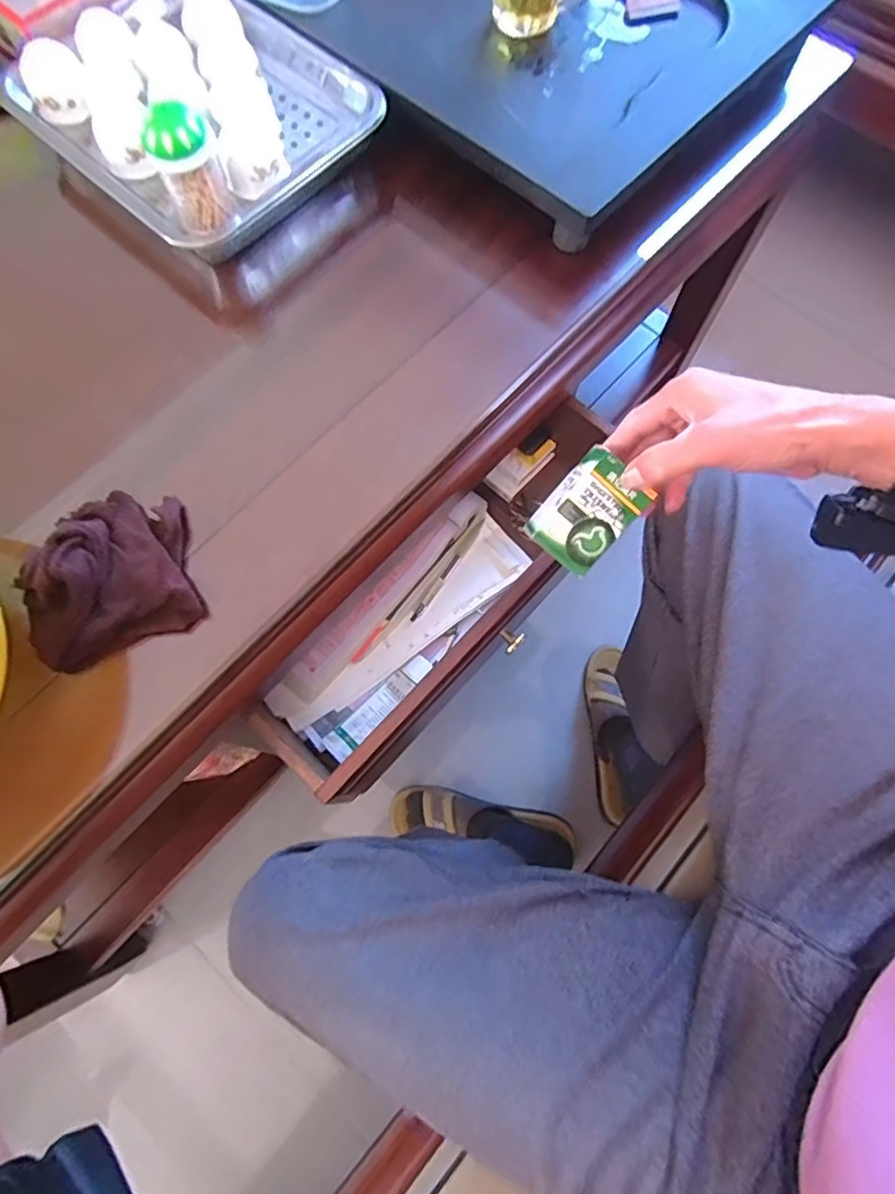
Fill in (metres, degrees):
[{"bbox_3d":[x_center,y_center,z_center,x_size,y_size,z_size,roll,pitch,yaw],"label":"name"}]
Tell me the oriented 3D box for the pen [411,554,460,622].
[{"bbox_3d":[-0.013,-0.010,0.659,0.009,0.006,0.086,30,75,9],"label":"pen"}]

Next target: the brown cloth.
[{"bbox_3d":[-0.241,-0.020,0.426,0.112,0.065,0.105,-20,73,-6],"label":"brown cloth"}]

